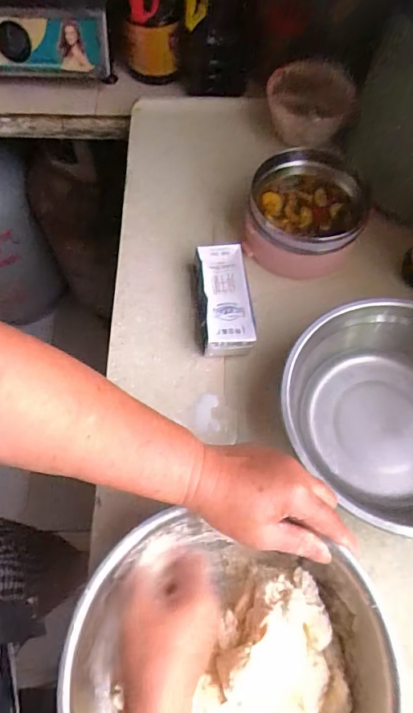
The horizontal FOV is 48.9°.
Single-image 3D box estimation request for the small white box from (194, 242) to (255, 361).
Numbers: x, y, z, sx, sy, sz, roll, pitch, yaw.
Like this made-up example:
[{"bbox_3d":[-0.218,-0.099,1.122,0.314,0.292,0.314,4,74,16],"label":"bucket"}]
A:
[{"bbox_3d":[0.019,-0.063,0.527,0.058,0.043,0.128,-4,64,-3],"label":"small white box"}]

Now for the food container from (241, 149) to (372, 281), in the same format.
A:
[{"bbox_3d":[0.120,-0.172,0.562,0.136,0.075,0.139,25,66,11],"label":"food container"}]

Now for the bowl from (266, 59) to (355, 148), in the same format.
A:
[{"bbox_3d":[0.134,-0.347,0.632,0.095,0.072,0.105,-38,71,-17],"label":"bowl"}]

